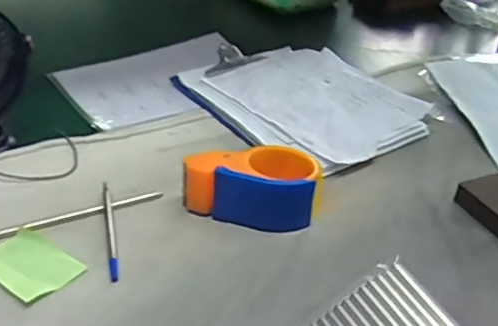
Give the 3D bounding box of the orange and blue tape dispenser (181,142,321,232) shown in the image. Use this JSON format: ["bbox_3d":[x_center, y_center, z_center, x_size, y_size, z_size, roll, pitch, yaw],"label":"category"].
[{"bbox_3d":[0.005,0.024,0.597,0.139,0.053,0.079,-5,33,-11],"label":"orange and blue tape dispenser"}]

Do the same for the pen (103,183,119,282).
[{"bbox_3d":[-0.136,0.064,0.571,0.009,0.008,0.131,-6,33,-13],"label":"pen"}]

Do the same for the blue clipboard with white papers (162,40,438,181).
[{"bbox_3d":[0.076,-0.101,0.833,0.262,0.011,0.329,-24,40,-35],"label":"blue clipboard with white papers"}]

